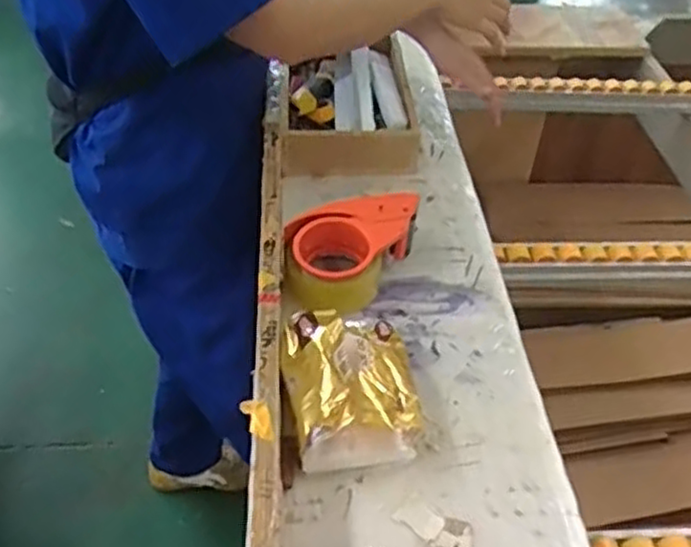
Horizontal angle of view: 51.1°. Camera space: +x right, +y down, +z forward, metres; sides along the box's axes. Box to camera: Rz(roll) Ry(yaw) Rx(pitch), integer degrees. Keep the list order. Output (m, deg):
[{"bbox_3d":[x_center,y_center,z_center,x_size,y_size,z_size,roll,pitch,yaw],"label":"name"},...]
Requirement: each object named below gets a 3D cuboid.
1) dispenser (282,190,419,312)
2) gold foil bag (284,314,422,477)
[{"bbox_3d":[0.001,-0.030,0.763,0.108,0.065,0.151,23,46,19],"label":"dispenser"},{"bbox_3d":[0.003,0.094,0.627,0.109,0.058,0.139,-2,43,-7],"label":"gold foil bag"}]

